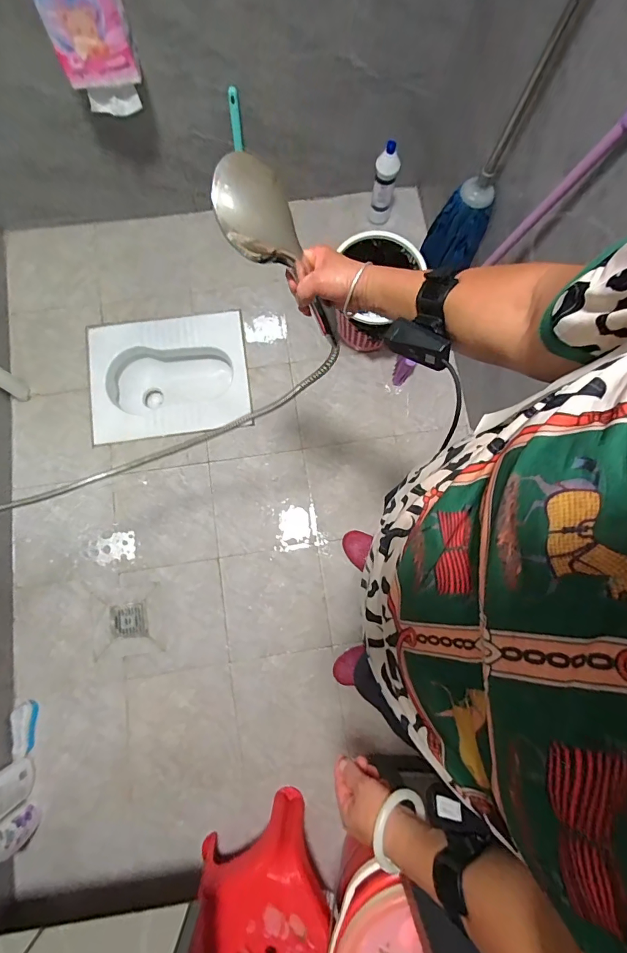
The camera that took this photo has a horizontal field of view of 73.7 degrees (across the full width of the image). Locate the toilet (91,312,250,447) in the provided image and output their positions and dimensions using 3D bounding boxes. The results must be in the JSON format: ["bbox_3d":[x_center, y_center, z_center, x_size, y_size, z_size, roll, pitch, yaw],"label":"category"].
[{"bbox_3d":[-0.503,-0.332,1.563,0.532,0.275,0.418,-8,81,-3],"label":"toilet"}]

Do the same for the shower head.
[{"bbox_3d":[-0.033,-0.260,0.514,0.083,0.245,0.047,-51,40,-9],"label":"shower head"}]

